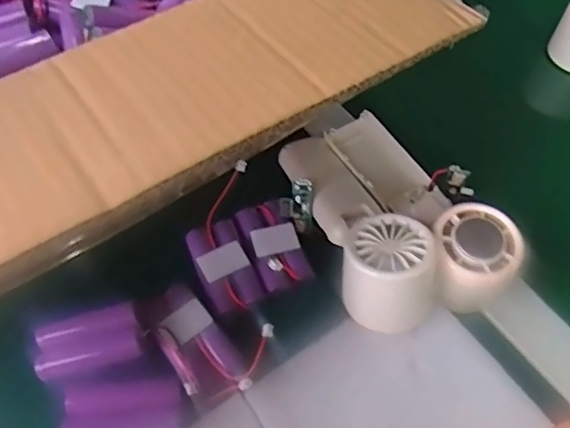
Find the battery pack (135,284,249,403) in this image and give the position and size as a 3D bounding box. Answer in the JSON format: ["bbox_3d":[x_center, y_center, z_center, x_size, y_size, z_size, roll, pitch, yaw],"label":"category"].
[{"bbox_3d":[-0.056,0.077,0.343,0.038,0.014,0.074,-35,67,-19],"label":"battery pack"}]

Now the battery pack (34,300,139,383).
[{"bbox_3d":[-0.118,0.076,0.337,0.061,0.020,0.030,-12,62,-8],"label":"battery pack"}]

